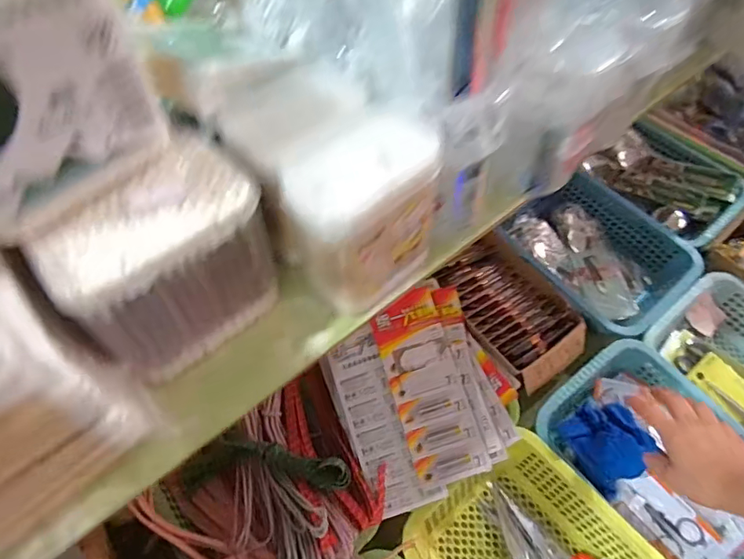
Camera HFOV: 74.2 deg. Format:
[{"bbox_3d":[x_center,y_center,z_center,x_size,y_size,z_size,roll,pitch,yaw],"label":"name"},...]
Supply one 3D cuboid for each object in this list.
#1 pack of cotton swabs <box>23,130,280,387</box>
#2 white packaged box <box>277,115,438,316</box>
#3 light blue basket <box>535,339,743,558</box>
[{"bbox_3d":[-0.082,-0.004,0.208,0.043,0.071,0.077,34,63,24],"label":"pack of cotton swabs"},{"bbox_3d":[-0.004,-0.027,0.223,0.069,0.069,0.044,-30,59,-18],"label":"white packaged box"},{"bbox_3d":[0.379,0.235,0.633,0.210,0.094,0.296,-38,61,-22],"label":"light blue basket"}]

